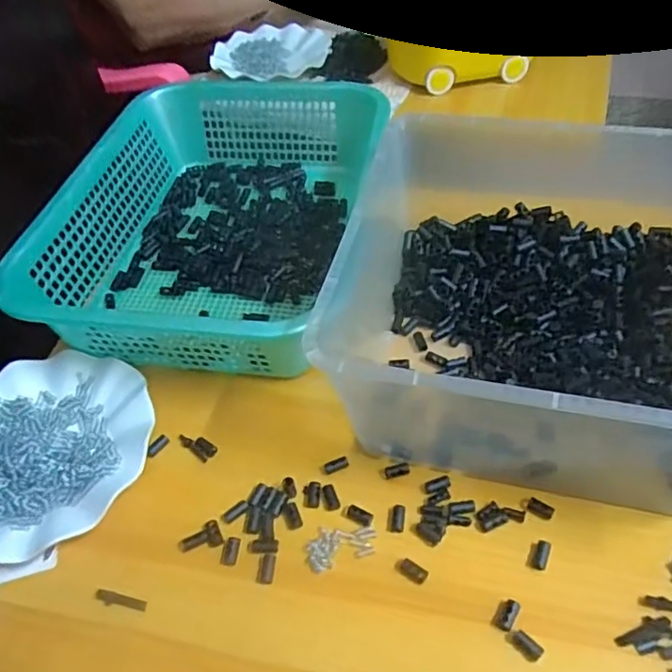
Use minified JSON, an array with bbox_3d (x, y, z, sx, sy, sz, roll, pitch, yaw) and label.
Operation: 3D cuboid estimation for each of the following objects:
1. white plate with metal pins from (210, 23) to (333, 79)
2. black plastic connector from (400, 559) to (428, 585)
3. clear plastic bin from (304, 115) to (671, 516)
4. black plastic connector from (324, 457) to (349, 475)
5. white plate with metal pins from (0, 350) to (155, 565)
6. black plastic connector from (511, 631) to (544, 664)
[{"bbox_3d":[-0.100,-0.453,0.940,0.181,0.021,0.161,-5,48,0],"label":"white plate with metal pins"},{"bbox_3d":[0.053,0.161,0.402,0.019,0.004,0.011,25,55,24],"label":"black plastic connector"},{"bbox_3d":[0.162,-0.025,0.463,0.290,0.141,0.285,9,50,12],"label":"clear plastic bin"},{"bbox_3d":[0.000,0.100,0.456,0.019,0.005,0.008,-17,49,-10],"label":"black plastic connector"},{"bbox_3d":[-0.240,0.090,0.473,0.175,0.018,0.177,-2,48,3],"label":"white plate with metal pins"},{"bbox_3d":[0.119,0.192,0.365,0.010,0.008,0.018,-34,54,-23],"label":"black plastic connector"}]

